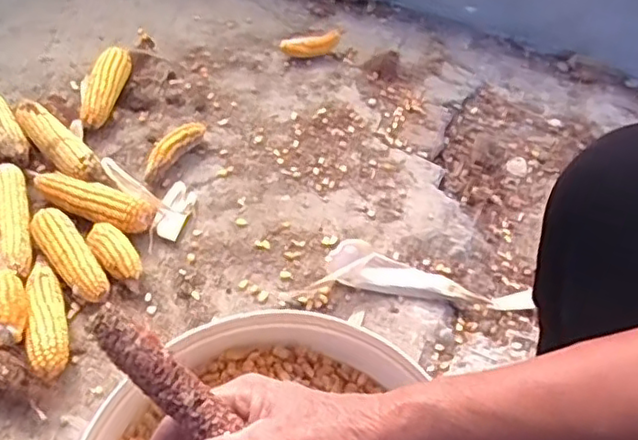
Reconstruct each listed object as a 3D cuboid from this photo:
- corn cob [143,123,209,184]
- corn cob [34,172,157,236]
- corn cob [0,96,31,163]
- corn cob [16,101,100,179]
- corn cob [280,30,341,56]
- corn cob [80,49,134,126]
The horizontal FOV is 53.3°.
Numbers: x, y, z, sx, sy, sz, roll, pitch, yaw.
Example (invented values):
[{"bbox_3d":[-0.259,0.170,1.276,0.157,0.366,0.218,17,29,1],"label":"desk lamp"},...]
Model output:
[{"bbox_3d":[-0.196,-0.098,0.867,0.030,0.038,0.123,31,59,21],"label":"corn cob"},{"bbox_3d":[-0.288,-0.023,0.807,0.167,0.042,0.051,20,56,15],"label":"corn cob"},{"bbox_3d":[-0.438,-0.122,0.883,0.048,0.051,0.144,-27,58,-19],"label":"corn cob"},{"bbox_3d":[-0.360,-0.105,0.871,0.046,0.048,0.171,-39,62,-25],"label":"corn cob"},{"bbox_3d":[-0.011,-0.276,1.007,0.098,0.033,0.037,-13,54,-9],"label":"corn cob"},{"bbox_3d":[-0.314,-0.194,0.933,0.054,0.044,0.143,5,53,4],"label":"corn cob"}]

